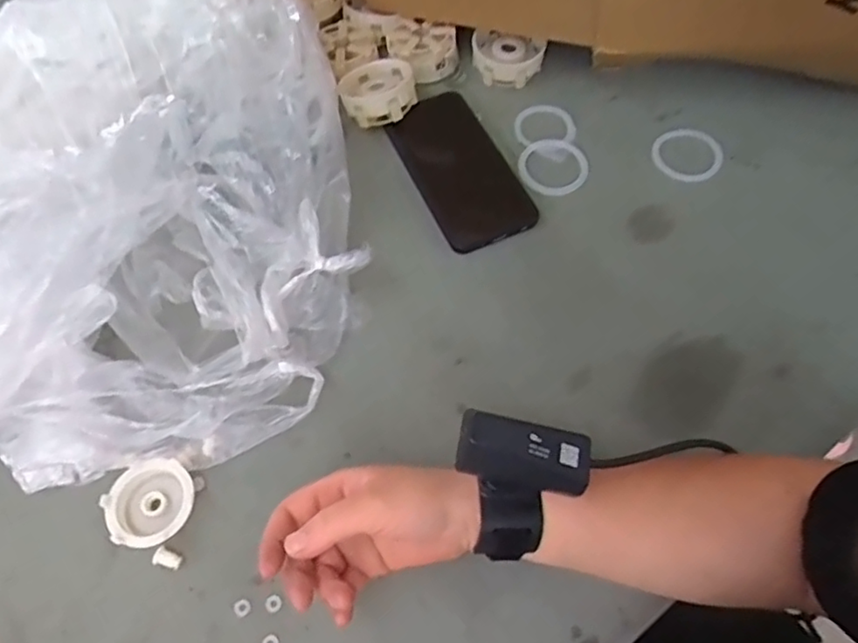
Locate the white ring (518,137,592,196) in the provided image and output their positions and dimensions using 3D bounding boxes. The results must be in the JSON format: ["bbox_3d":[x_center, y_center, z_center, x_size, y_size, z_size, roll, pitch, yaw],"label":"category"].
[{"bbox_3d":[0.105,-0.134,0.534,0.059,0.009,0.056,2,64,-4],"label":"white ring"}]

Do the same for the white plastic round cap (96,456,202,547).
[{"bbox_3d":[-0.178,0.115,0.399,0.055,0.014,0.054,-1,63,1],"label":"white plastic round cap"}]

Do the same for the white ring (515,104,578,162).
[{"bbox_3d":[0.103,-0.172,0.557,0.056,0.010,0.060,-3,63,6],"label":"white ring"}]

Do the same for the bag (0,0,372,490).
[{"bbox_3d":[-0.266,-0.097,0.449,0.404,0.134,0.420,-10,63,-4],"label":"bag"}]

